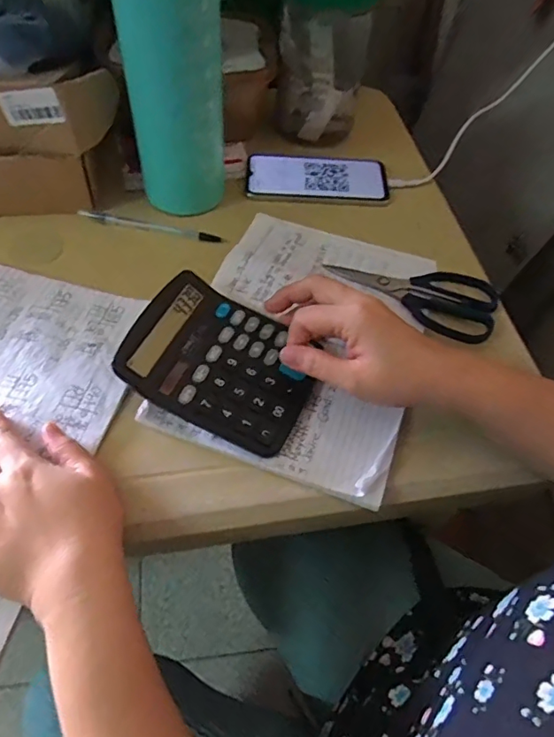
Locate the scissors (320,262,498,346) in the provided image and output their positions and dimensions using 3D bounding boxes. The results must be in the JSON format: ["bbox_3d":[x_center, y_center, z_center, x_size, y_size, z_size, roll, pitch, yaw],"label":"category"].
[{"bbox_3d":[0.132,-0.079,0.496,0.159,0.008,0.080,27,57,12],"label":"scissors"}]

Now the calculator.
[{"bbox_3d":[-0.042,-0.009,0.411,0.140,0.037,0.115,20,54,12],"label":"calculator"}]

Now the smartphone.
[{"bbox_3d":[0.046,-0.220,0.582,0.157,0.014,0.071,4,62,0],"label":"smartphone"}]

